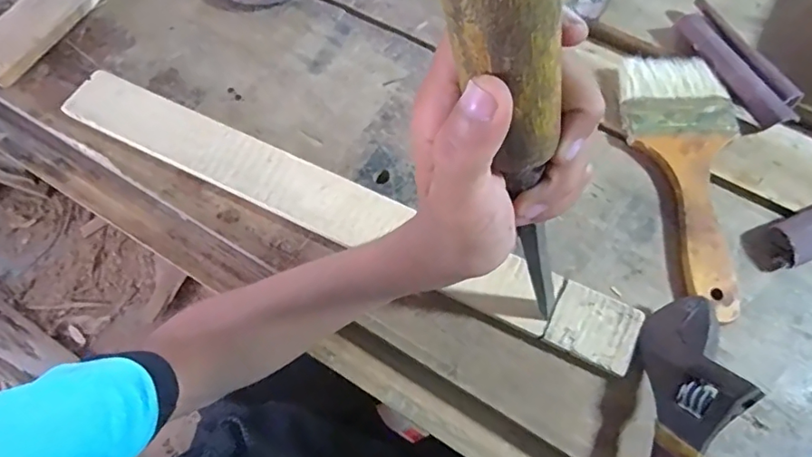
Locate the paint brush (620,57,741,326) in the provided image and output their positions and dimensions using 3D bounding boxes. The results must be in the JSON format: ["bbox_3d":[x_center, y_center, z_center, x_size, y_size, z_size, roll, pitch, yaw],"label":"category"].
[{"bbox_3d":[0.189,-0.034,0.337,0.070,0.017,0.181,-4,68,1],"label":"paint brush"}]

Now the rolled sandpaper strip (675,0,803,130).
[{"bbox_3d":[0.233,-0.117,0.364,0.034,0.019,0.108,-22,69,-6],"label":"rolled sandpaper strip"}]

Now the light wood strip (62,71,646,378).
[{"bbox_3d":[-0.051,-0.014,0.340,0.410,0.011,0.042,25,72,11],"label":"light wood strip"}]

